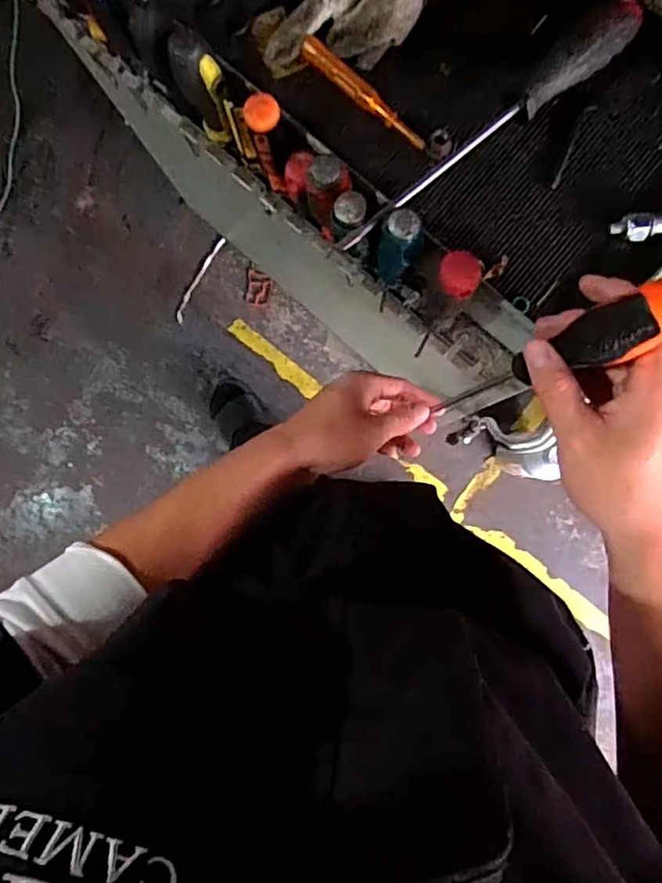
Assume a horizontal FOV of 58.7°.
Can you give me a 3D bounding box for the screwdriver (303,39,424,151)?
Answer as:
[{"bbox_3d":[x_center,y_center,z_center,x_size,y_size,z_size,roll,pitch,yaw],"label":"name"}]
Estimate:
[{"bbox_3d":[0.023,-0.246,0.419,0.110,0.009,0.016,44,91,3],"label":"screwdriver"}]

